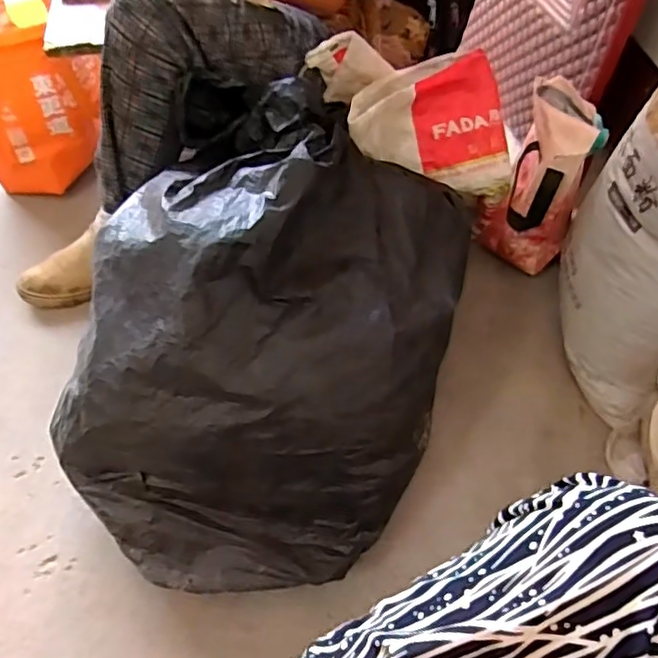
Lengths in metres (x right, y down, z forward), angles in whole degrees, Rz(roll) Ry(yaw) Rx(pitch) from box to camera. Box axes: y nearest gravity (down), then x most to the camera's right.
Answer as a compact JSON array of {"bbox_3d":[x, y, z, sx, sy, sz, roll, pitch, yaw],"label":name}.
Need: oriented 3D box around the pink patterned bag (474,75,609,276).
[{"bbox_3d":[0.342,-0.239,0.951,0.143,0.279,0.213,18,56,10],"label":"pink patterned bag"}]

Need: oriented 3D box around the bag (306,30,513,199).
[{"bbox_3d":[0.126,-0.305,0.882,0.295,0.175,0.126,-3,55,-4],"label":"bag"}]

